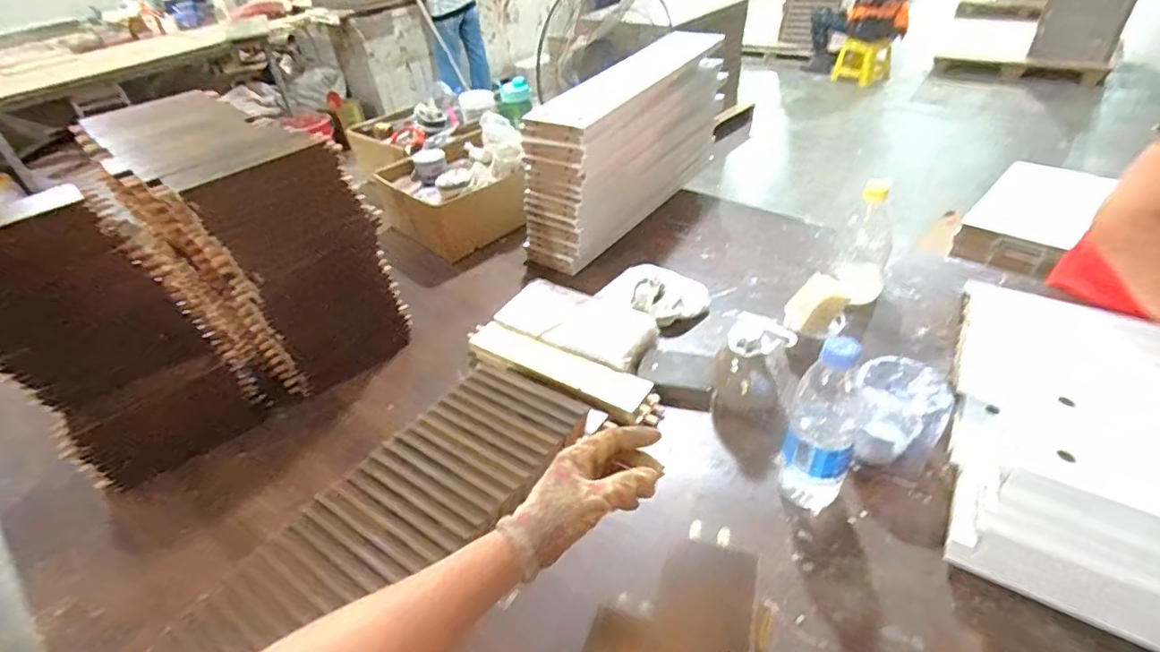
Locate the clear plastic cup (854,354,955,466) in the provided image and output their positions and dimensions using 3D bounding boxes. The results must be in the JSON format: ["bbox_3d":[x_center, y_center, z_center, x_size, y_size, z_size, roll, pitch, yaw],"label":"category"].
[{"bbox_3d":[0.362,0.104,0.634,0.091,0.103,0.085,15,44,23],"label":"clear plastic cup"}]

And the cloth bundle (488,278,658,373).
[{"bbox_3d":[-0.003,-0.011,0.838,0.236,0.043,0.118,18,46,26],"label":"cloth bundle"}]

